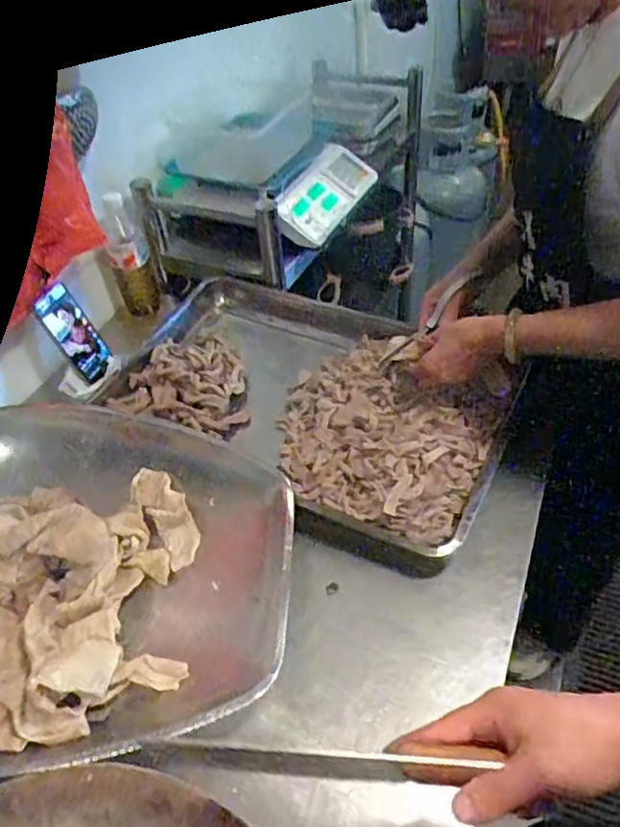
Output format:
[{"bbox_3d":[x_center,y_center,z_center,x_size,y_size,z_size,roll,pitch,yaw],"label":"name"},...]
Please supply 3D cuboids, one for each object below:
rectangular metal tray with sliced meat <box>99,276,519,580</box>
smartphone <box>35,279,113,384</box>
[{"bbox_3d":[-0.006,-0.035,0.863,0.533,0.087,0.362,17,48,24],"label":"rectangular metal tray with sliced meat"},{"bbox_3d":[-0.336,-0.116,0.904,0.010,0.142,0.065,4,50,37],"label":"smartphone"}]

